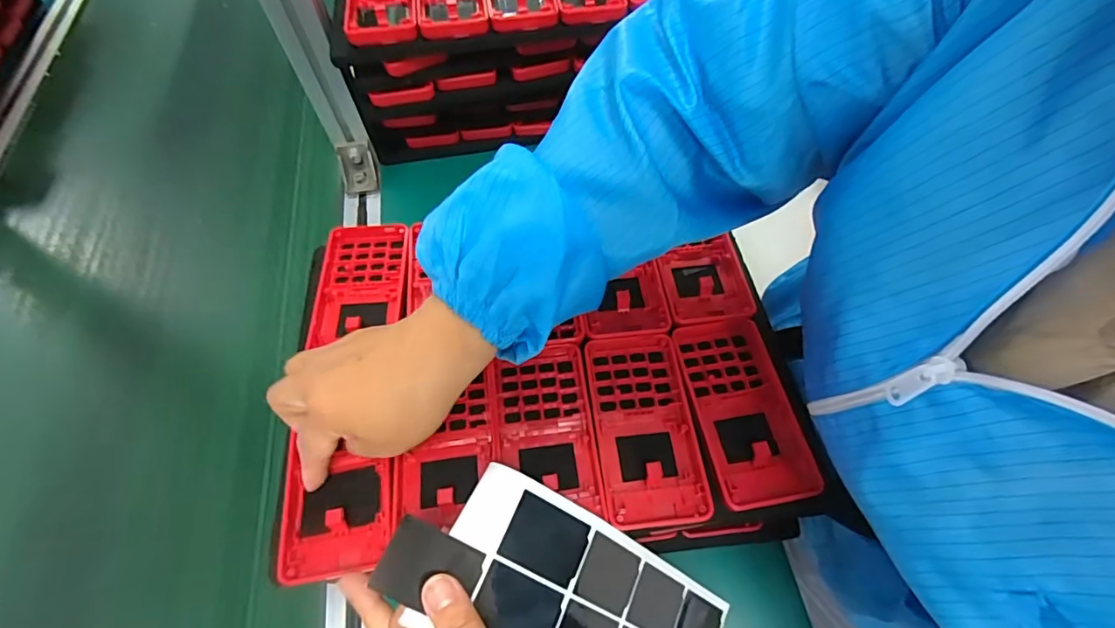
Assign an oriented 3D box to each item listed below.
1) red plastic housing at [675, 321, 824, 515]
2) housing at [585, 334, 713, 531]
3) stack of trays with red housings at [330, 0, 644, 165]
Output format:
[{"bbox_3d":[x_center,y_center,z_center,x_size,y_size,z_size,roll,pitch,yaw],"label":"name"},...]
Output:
[{"bbox_3d":[0.123,0.061,0.332,0.064,0.012,0.122,-9,60,-3],"label":"red plastic housing"},{"bbox_3d":[0.056,0.071,0.325,0.062,0.013,0.122,-6,60,-1],"label":"housing"},{"bbox_3d":[-0.054,-0.326,0.566,0.337,0.152,0.254,-10,61,-4],"label":"stack of trays with red housings"}]

